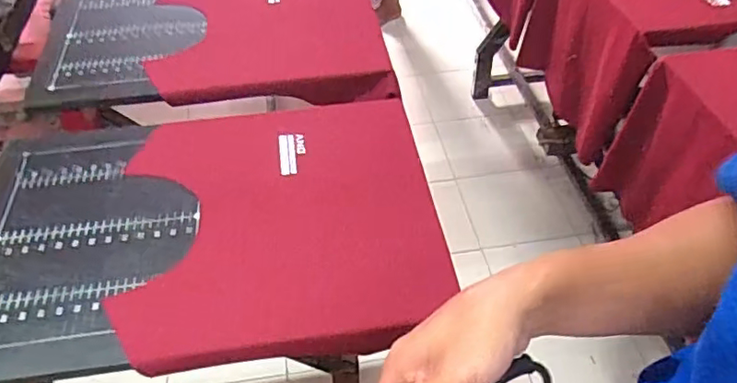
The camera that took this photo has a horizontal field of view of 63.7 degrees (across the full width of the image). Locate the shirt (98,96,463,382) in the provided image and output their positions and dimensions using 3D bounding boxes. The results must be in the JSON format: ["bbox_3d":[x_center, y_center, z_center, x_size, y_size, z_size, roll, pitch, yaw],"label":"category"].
[{"bbox_3d":[-0.107,0.032,0.794,0.393,0.023,0.391,-4,52,-11],"label":"shirt"}]

